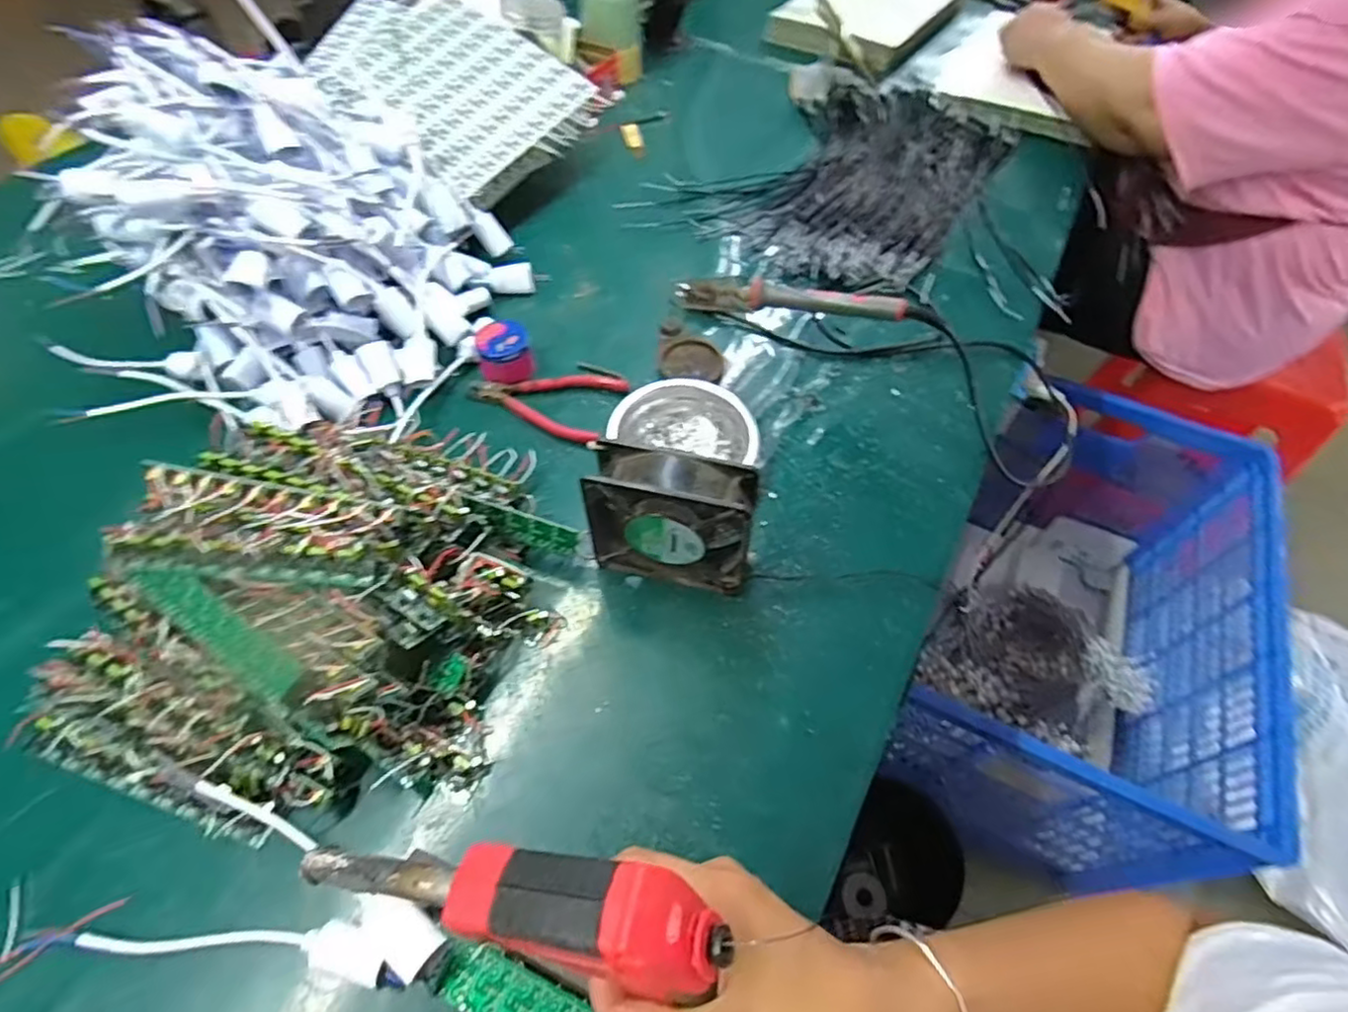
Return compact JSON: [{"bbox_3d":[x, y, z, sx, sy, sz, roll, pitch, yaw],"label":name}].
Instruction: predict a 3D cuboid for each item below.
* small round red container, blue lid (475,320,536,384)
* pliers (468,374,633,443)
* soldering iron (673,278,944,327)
[{"bbox_3d":[-0.170,-0.155,0.646,0.049,0.040,0.059,-16,56,-15],"label":"small round red container, blue lid"},{"bbox_3d":[-0.129,-0.110,0.644,0.149,0.027,0.088,19,55,10],"label":"pliers"},{"bbox_3d":[0.113,-0.184,0.584,0.233,0.028,0.026,12,53,20],"label":"soldering iron"}]

